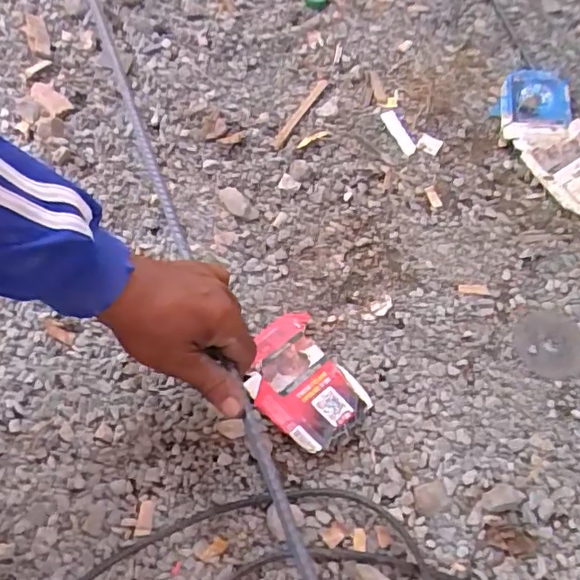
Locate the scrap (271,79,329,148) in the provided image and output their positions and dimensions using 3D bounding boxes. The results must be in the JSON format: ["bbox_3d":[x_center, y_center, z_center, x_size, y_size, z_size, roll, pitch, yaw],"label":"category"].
[{"bbox_3d":[0.011,-0.194,0.637,0.010,0.005,0.119,25,64,10],"label":"scrap"}]

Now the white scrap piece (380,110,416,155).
[{"bbox_3d":[0.118,-0.170,0.635,0.018,0.004,0.060,-21,65,-12],"label":"white scrap piece"}]

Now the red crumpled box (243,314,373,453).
[{"bbox_3d":[0.008,0.077,0.501,0.082,0.019,0.111,-33,69,-18],"label":"red crumpled box"}]

